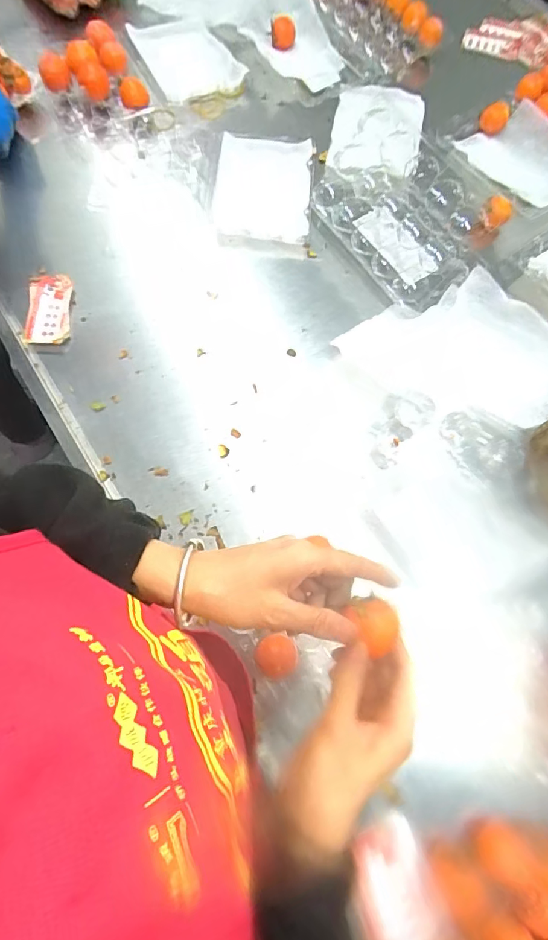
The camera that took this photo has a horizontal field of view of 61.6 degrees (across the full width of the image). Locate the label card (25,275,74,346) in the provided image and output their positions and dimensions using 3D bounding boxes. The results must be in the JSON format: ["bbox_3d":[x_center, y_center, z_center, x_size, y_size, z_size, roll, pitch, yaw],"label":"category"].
[{"bbox_3d":[-0.306,-0.221,0.627,0.056,0.019,0.107,-4,74,-4],"label":"label card"}]

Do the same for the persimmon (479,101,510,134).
[{"bbox_3d":[0.355,-0.568,0.746,0.040,0.037,0.040,21,73,6],"label":"persimmon"}]

